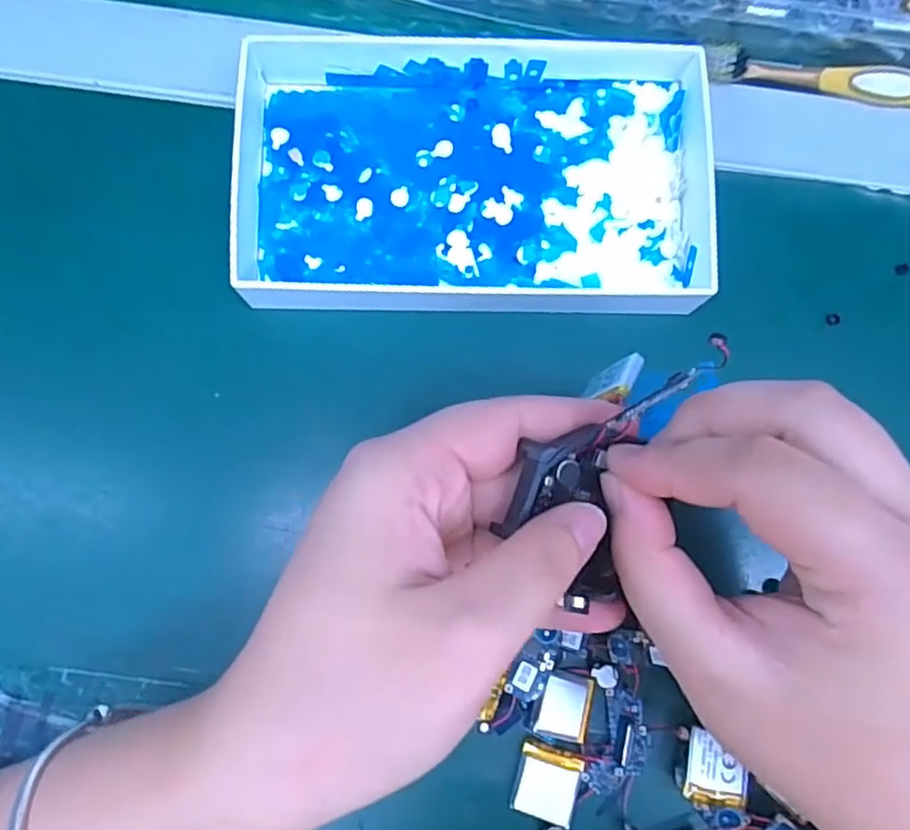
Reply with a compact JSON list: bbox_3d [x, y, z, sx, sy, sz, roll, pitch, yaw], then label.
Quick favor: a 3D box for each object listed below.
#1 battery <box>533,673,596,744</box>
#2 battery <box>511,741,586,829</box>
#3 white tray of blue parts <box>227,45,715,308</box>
[{"bbox_3d":[0.039,0.103,0.232,0.020,0.007,0.021,8,78,0],"label":"battery"},{"bbox_3d":[0.032,0.129,0.229,0.022,0.004,0.022,16,78,1],"label":"battery"},{"bbox_3d":[0.008,-0.093,0.259,0.187,0.023,0.104,0,78,-2],"label":"white tray of blue parts"}]

